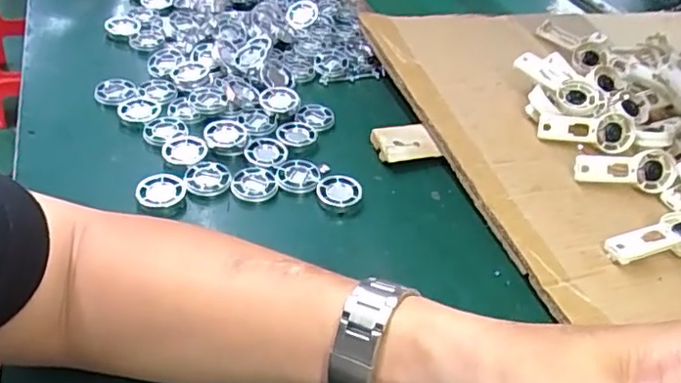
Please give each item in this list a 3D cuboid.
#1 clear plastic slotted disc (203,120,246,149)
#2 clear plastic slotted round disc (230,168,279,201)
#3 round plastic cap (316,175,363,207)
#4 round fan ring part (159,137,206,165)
[{"bbox_3d":[-0.107,-0.054,0.526,0.037,0.009,0.038,2,41,-9],"label":"clear plastic slotted disc"},{"bbox_3d":[-0.074,-0.008,0.489,0.038,0.004,0.038,6,41,-5],"label":"clear plastic slotted round disc"},{"bbox_3d":[-0.001,0.002,0.494,0.037,0.014,0.033,29,48,23],"label":"round plastic cap"},{"bbox_3d":[-0.140,-0.038,0.508,0.039,0.004,0.036,6,41,-5],"label":"round fan ring part"}]

